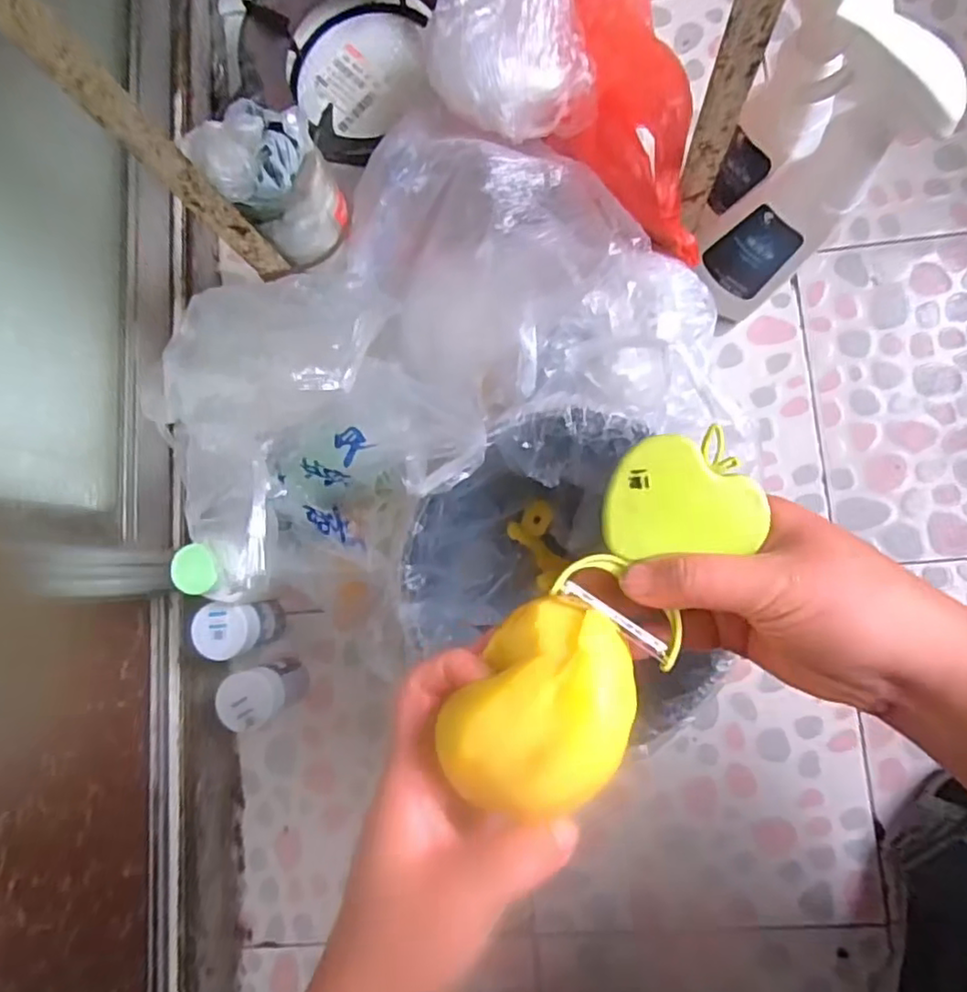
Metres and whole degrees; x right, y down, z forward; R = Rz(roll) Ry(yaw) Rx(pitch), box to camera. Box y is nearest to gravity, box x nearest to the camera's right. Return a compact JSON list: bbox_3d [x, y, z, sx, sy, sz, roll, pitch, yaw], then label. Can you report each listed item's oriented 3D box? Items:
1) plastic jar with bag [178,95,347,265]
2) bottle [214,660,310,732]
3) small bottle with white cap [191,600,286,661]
[{"bbox_3d":[-0.150,-0.230,0.457,0.076,0.125,0.074,-1,83,7],"label":"plastic jar with bag"},{"bbox_3d":[-0.192,0.174,0.551,0.049,0.087,0.047,-1,83,7],"label":"bottle"},{"bbox_3d":[-0.216,0.117,0.555,0.047,0.081,0.047,-3,83,7],"label":"small bottle with white cap"}]

